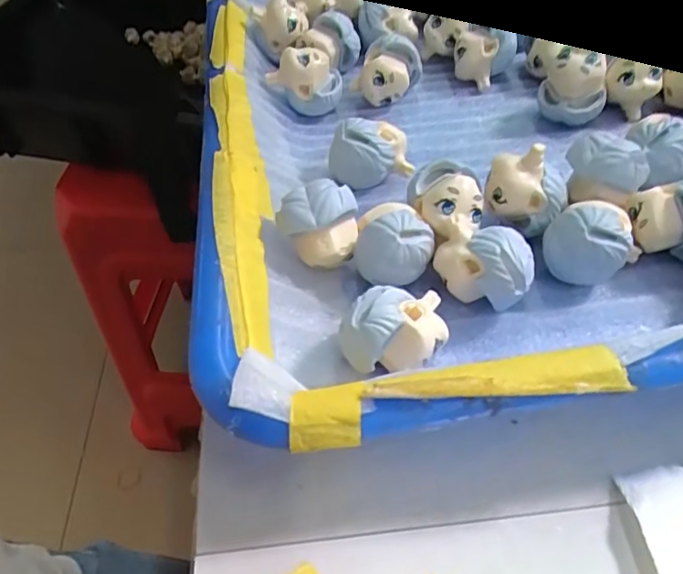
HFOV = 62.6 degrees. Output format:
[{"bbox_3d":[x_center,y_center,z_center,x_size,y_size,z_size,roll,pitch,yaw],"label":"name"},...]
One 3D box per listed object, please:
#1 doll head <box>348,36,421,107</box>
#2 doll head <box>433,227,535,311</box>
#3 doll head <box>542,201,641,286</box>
[{"bbox_3d":[0.019,-0.090,0.233,0.024,0.026,0.018,-39,58,-24],"label":"doll head"},{"bbox_3d":[0.042,-0.006,0.164,0.026,0.024,0.018,19,55,20],"label":"doll head"},{"bbox_3d":[0.074,-0.013,0.167,0.025,0.026,0.018,23,57,22],"label":"doll head"}]

